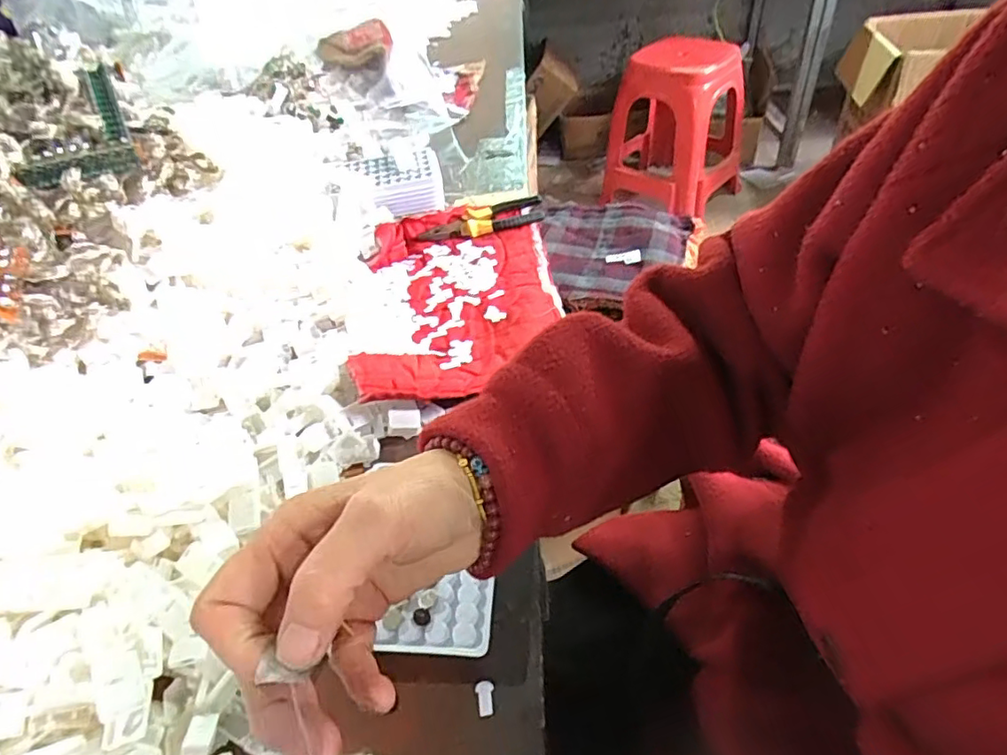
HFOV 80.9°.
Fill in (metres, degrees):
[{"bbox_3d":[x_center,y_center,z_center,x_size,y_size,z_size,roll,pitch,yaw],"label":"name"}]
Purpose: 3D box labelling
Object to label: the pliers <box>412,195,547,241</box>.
[{"bbox_3d":[-0.026,-0.182,0.678,0.143,0.020,0.041,-18,45,-12],"label":"pliers"}]

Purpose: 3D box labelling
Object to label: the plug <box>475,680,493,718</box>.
[{"bbox_3d":[-0.010,0.176,0.325,0.010,0.004,0.017,-9,45,-6],"label":"plug"}]

